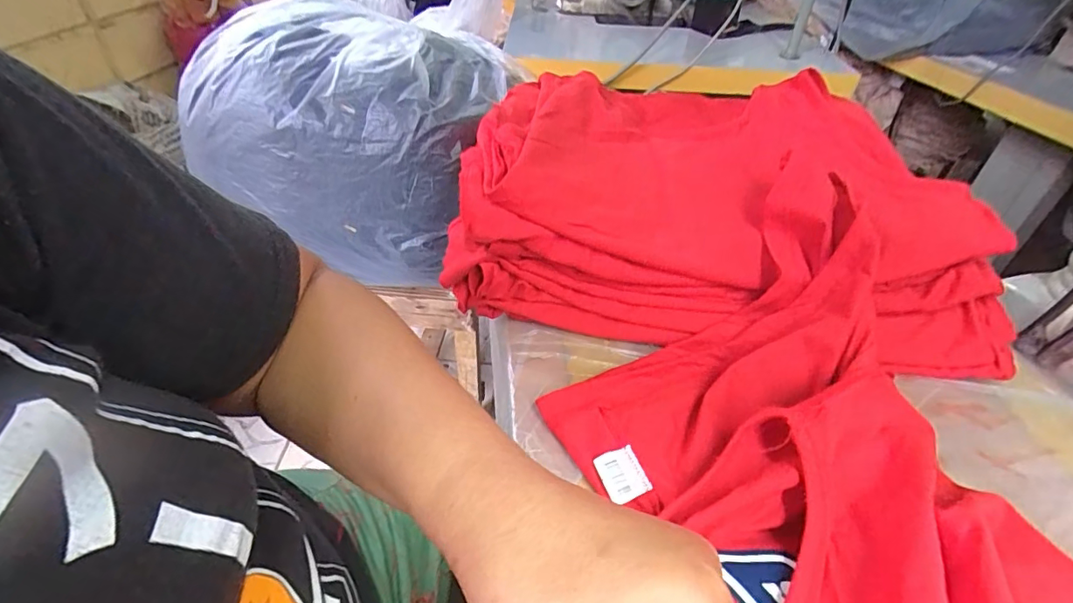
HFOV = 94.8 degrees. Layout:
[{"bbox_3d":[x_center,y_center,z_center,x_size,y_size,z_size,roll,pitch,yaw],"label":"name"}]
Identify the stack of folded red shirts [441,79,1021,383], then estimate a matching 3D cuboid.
[{"bbox_3d":[0.174,-0.132,0.535,0.435,0.123,0.413,12,43,8],"label":"stack of folded red shirts"}]

